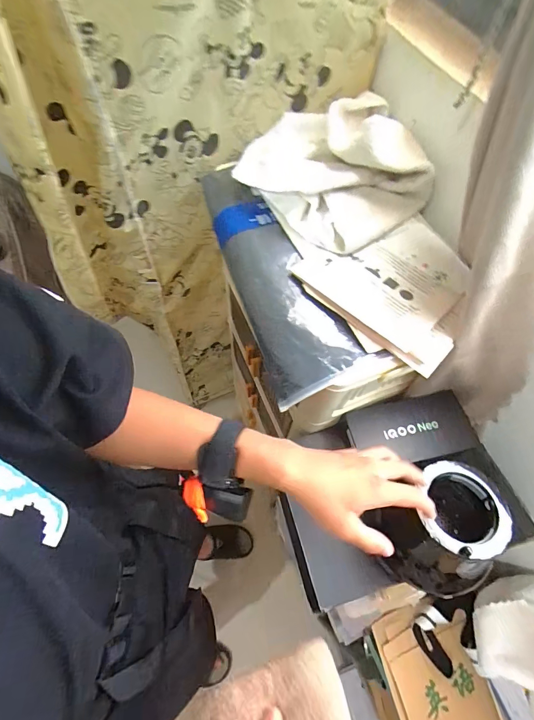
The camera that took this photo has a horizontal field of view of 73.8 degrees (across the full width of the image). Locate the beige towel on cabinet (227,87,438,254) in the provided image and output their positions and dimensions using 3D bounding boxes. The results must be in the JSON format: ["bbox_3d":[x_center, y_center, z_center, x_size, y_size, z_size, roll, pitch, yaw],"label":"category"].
[{"bbox_3d":[0.099,-0.290,0.521,0.258,0.083,0.237,42,69,17],"label":"beige towel on cabinet"}]

